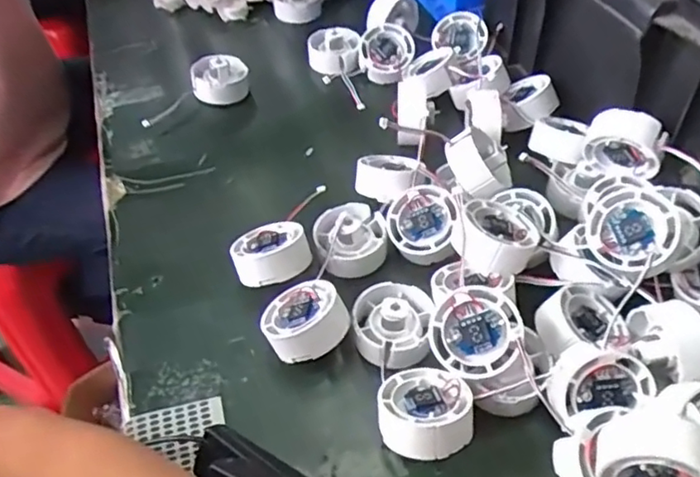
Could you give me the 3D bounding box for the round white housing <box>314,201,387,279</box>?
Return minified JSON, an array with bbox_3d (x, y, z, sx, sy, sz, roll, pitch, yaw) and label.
[{"bbox_3d":[0.001,-0.001,0.458,0.052,0.032,0.051,-2,49,3],"label":"round white housing"}]

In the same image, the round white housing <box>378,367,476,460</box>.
[{"bbox_3d":[0.044,0.101,0.353,0.054,0.026,0.054,-10,27,5],"label":"round white housing"}]

